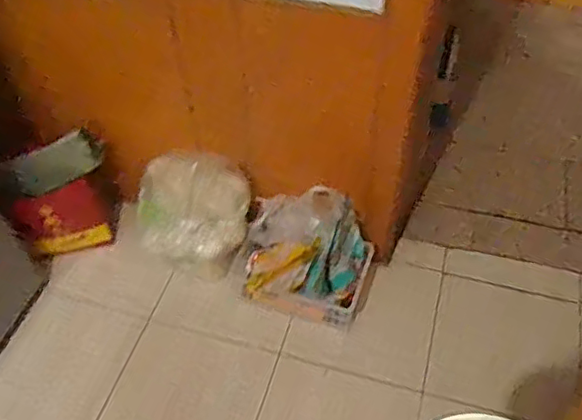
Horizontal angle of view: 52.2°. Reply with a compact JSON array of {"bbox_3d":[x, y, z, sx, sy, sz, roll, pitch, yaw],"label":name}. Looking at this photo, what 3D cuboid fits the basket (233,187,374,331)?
[{"bbox_3d":[0.022,0.109,1.579,0.356,0.267,0.265,15,52,14],"label":"basket"}]

